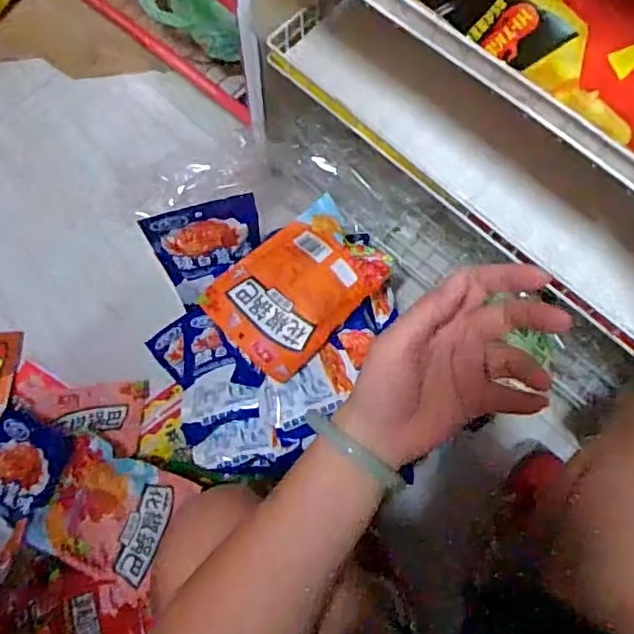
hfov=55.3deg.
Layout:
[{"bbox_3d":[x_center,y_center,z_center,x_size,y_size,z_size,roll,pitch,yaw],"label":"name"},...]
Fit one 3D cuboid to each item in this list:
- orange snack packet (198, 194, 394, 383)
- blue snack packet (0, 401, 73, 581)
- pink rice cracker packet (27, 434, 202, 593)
[{"bbox_3d":[-0.021,-0.043,0.761,0.148,0.030,0.220,42,77,10],"label":"orange snack packet"},{"bbox_3d":[-0.407,0.233,0.784,0.119,0.023,0.199,16,77,19],"label":"blue snack packet"},{"bbox_3d":[-0.255,0.244,0.750,0.190,0.038,0.146,18,80,19],"label":"pink rice cracker packet"}]

